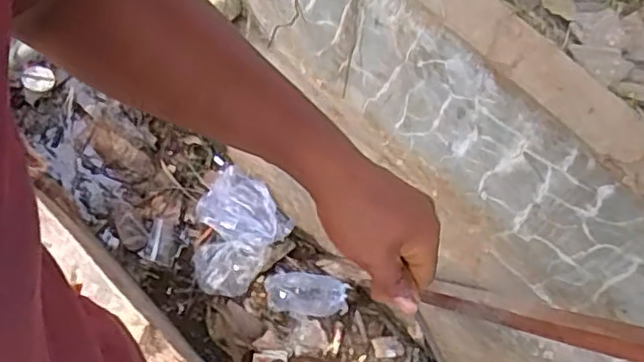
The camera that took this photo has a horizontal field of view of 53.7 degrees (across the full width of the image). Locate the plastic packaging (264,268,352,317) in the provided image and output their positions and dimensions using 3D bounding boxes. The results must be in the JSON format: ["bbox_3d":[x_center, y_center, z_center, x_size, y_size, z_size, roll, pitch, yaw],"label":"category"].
[{"bbox_3d":[-0.045,0.321,1.843,0.239,0.057,0.123,11,64,2],"label":"plastic packaging"}]

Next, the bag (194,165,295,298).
[{"bbox_3d":[-0.273,0.150,1.871,0.276,0.106,0.337,31,66,12],"label":"bag"}]

